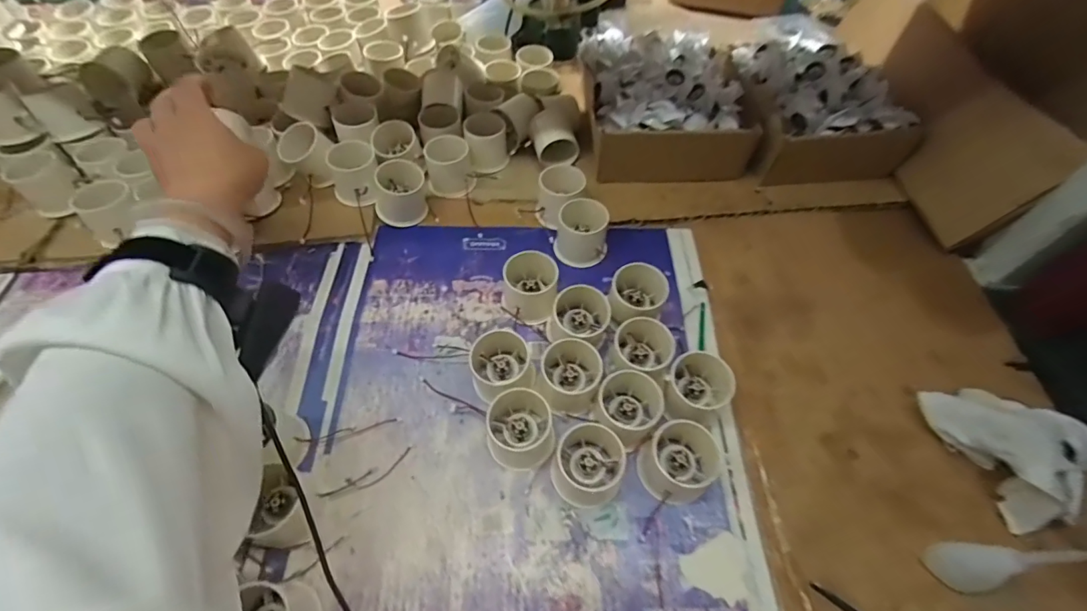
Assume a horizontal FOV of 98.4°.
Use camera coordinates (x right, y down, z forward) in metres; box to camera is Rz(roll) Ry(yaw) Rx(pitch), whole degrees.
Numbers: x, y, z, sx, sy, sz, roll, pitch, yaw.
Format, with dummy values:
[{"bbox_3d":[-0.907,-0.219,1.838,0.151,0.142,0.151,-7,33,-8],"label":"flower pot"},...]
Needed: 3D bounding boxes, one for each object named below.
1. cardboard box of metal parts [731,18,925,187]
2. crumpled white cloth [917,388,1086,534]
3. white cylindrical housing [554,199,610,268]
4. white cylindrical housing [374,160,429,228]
[{"bbox_3d":[0.336,-0.259,0.591,0.188,0.091,0.200,-5,57,-5],"label":"cardboard box of metal parts"},{"bbox_3d":[0.392,0.110,0.382,0.092,0.060,0.117,-17,59,-13],"label":"crumpled white cloth"},{"bbox_3d":[0.041,-0.076,0.493,0.054,0.049,0.049,7,57,3],"label":"white cylindrical housing"},{"bbox_3d":[-0.157,-0.123,0.513,0.055,0.050,0.048,-10,58,-8],"label":"white cylindrical housing"}]

